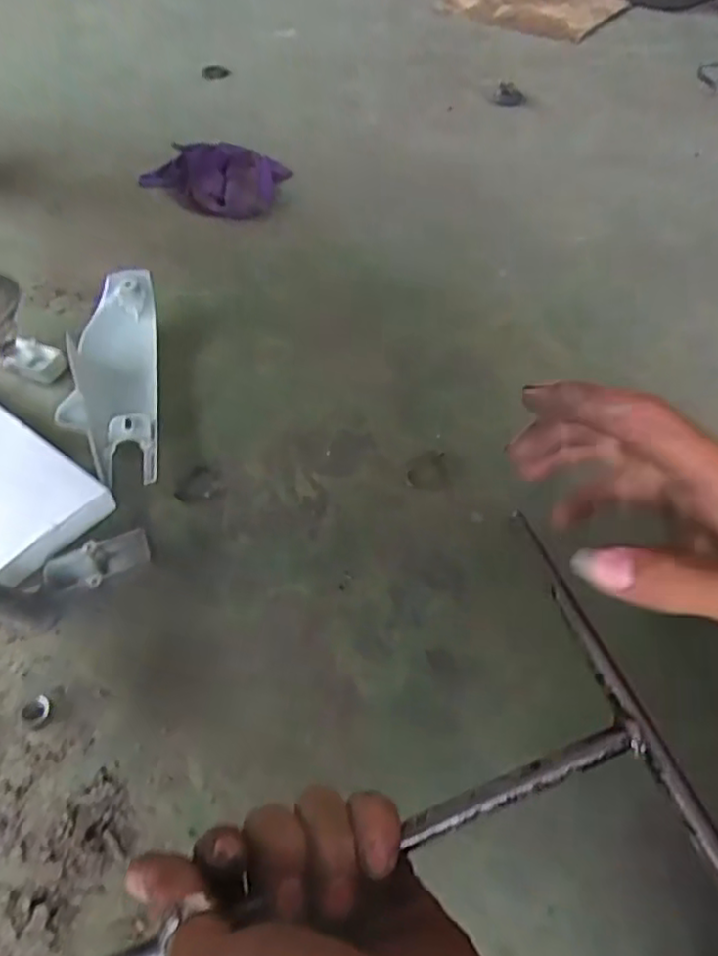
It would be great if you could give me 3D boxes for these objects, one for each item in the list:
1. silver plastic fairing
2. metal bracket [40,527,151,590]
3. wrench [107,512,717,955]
[{"bbox_3d":[-0.293,-0.122,0.777,0.106,0.052,0.319,-9,51,-6],"label":"silver plastic fairing"},{"bbox_3d":[-0.247,0.081,0.626,0.096,0.016,0.043,-18,53,-14],"label":"metal bracket"},{"bbox_3d":[-0.031,0.136,0.229,0.302,0.022,0.179,-17,52,-5],"label":"wrench"}]

